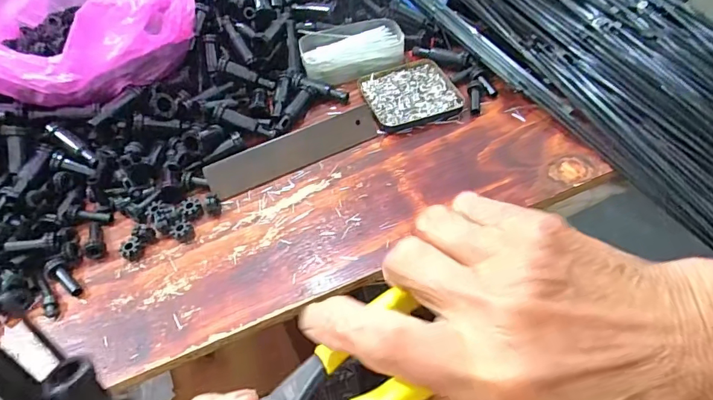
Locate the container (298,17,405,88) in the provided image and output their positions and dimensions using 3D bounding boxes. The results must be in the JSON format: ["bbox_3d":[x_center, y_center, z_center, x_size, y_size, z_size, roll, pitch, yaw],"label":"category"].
[{"bbox_3d":[-0.008,-0.180,0.541,0.116,0.033,0.075,-19,51,-10],"label":"container"}]

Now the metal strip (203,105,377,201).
[{"bbox_3d":[-0.062,-0.050,0.460,0.177,0.007,0.035,-25,94,-14],"label":"metal strip"}]

